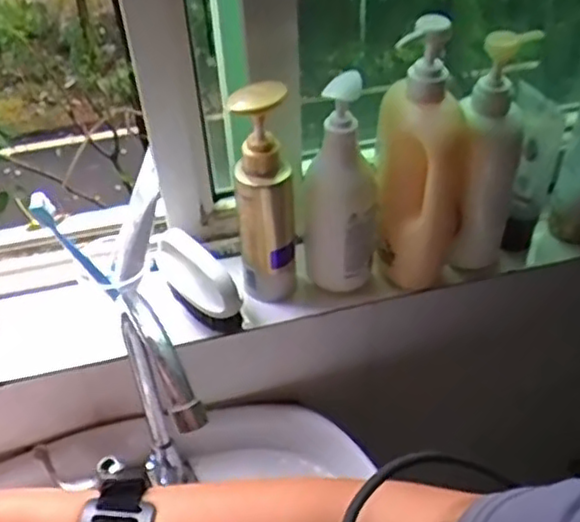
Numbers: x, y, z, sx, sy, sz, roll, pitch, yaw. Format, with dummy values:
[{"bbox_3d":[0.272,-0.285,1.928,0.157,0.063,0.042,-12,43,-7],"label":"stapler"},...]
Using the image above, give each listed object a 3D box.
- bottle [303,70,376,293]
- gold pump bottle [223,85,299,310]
[{"bbox_3d":[0.046,-0.064,0.653,0.070,0.221,0.044,3,44,6],"label":"bottle"},{"bbox_3d":[-0.023,-0.056,0.652,0.051,0.223,0.041,1,44,5],"label":"gold pump bottle"}]

